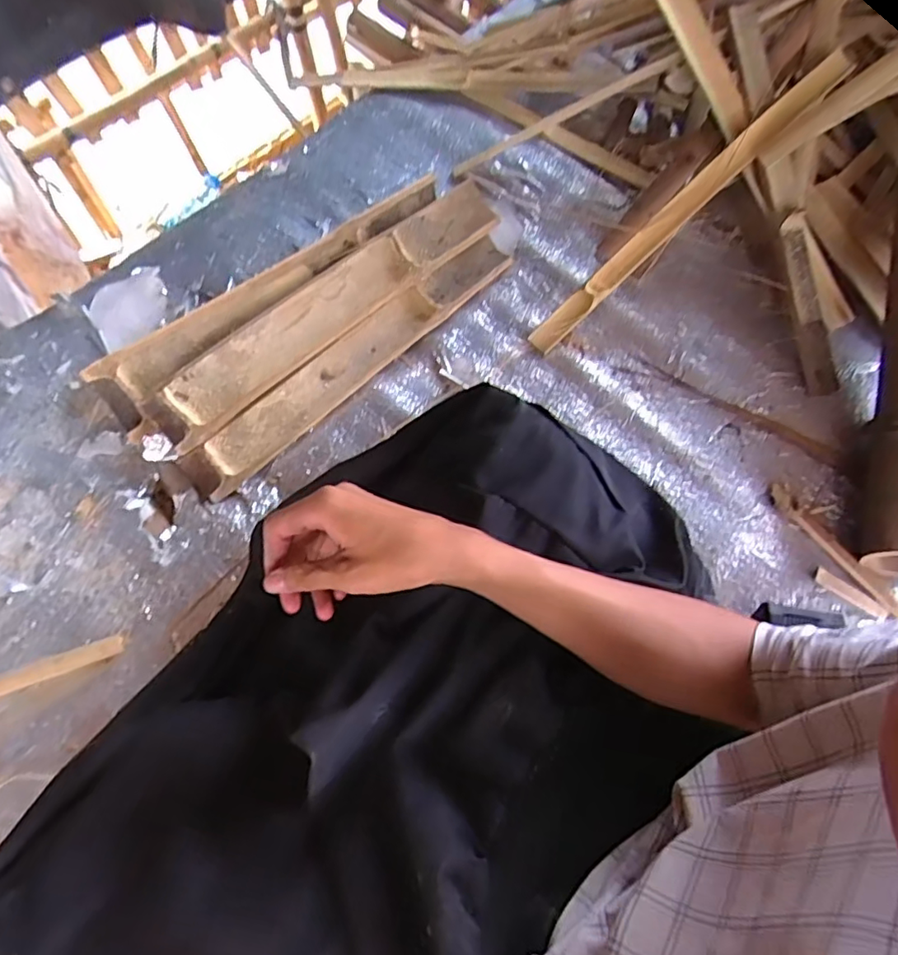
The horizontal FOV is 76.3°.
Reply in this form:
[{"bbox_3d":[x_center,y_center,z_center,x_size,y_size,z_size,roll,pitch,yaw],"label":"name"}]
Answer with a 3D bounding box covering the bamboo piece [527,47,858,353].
[{"bbox_3d":[0.319,-0.365,0.757,0.542,0.037,0.032,-42,73,5],"label":"bamboo piece"}]

